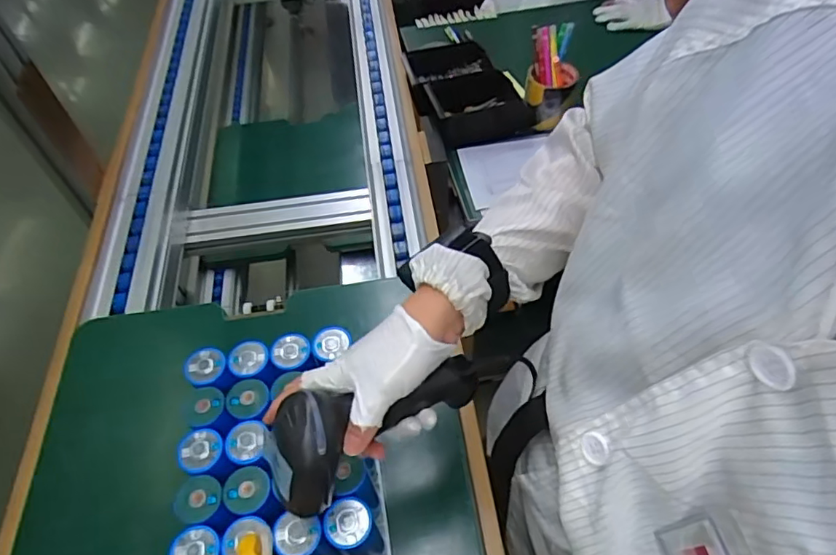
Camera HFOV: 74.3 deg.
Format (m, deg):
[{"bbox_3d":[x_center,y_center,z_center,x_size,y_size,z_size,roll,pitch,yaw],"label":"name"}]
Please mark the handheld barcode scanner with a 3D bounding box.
[{"bbox_3d":[-0.030,0.105,0.410,0.166,0.054,0.063,-21,55,-18],"label":"handheld barcode scanner"}]

